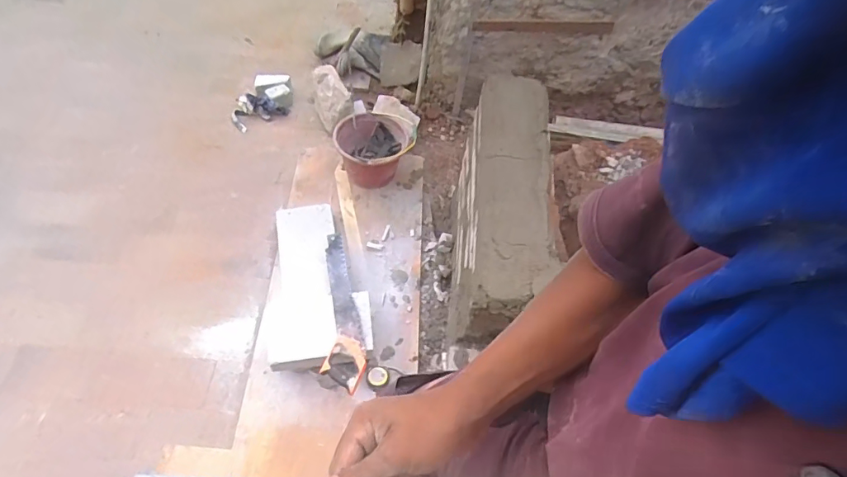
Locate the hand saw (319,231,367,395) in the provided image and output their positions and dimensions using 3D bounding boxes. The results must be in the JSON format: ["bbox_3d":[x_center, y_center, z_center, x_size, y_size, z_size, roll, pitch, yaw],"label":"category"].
[{"bbox_3d":[-0.233,0.201,1.471,0.119,0.035,0.523,-3,51,-3],"label":"hand saw"}]

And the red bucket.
[{"bbox_3d":[-0.192,-0.353,1.903,0.271,0.205,0.284,1,62,-2],"label":"red bucket"}]

